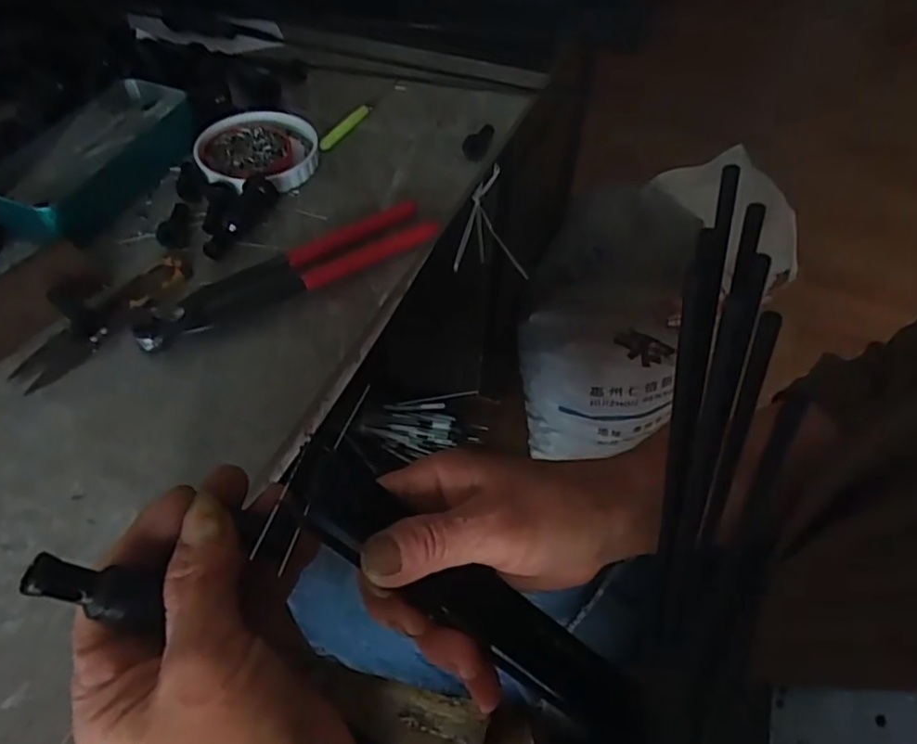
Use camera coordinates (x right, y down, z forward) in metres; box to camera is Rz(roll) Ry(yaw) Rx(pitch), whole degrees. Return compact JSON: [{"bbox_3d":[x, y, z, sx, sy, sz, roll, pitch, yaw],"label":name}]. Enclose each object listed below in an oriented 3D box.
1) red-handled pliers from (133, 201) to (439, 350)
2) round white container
[{"bbox_3d":[-0.105,-0.064,0.404,0.191,0.011,0.040,-26,58,-20],"label":"red-handled pliers"},{"bbox_3d":[-0.154,-0.169,0.495,0.088,0.017,0.093,-5,53,-5],"label":"round white container"}]

